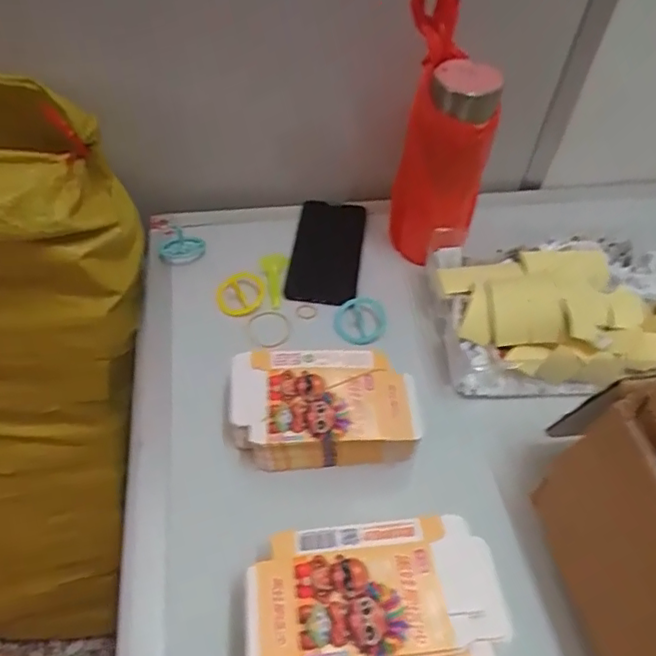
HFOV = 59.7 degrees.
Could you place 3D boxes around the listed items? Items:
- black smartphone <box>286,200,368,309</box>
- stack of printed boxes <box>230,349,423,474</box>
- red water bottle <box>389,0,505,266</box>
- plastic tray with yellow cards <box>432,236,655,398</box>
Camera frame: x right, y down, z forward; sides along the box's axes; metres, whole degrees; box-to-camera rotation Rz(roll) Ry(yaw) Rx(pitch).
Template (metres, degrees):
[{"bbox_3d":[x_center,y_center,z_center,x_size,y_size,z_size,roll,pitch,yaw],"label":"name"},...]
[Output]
[{"bbox_3d":[0.000,-0.087,0.629,0.074,0.009,0.156,6,50,2],"label":"black smartphone"},{"bbox_3d":[-0.004,0.066,0.471,0.143,0.052,0.083,-2,50,-5],"label":"stack of printed boxes"},{"bbox_3d":[0.110,-0.178,0.549,0.089,0.256,0.069,12,50,7],"label":"red water bottle"},{"bbox_3d":[0.251,-0.025,0.550,0.283,0.049,0.170,-2,50,-5],"label":"plastic tray with yellow cards"}]

